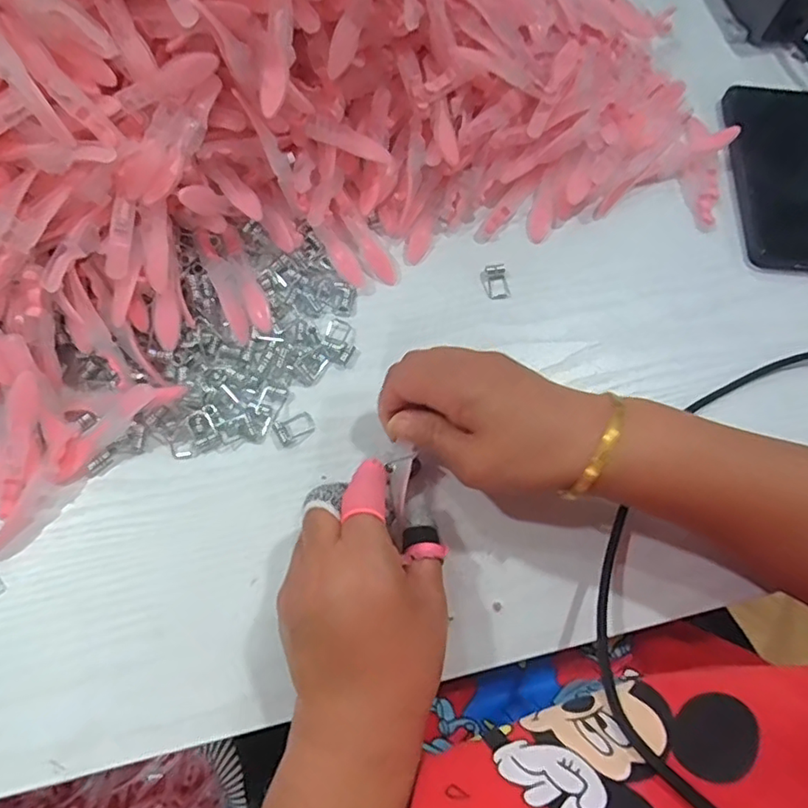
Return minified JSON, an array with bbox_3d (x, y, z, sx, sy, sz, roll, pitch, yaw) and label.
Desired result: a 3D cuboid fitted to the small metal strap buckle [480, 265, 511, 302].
[{"bbox_3d":[0.061,-0.081,0.383,0.017,0.006,0.025,-9,71,-8],"label":"small metal strap buckle"}]

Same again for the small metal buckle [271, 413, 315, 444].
[{"bbox_3d":[-0.064,0.014,0.342,0.022,0.004,0.015,-26,75,-14],"label":"small metal buckle"}]

